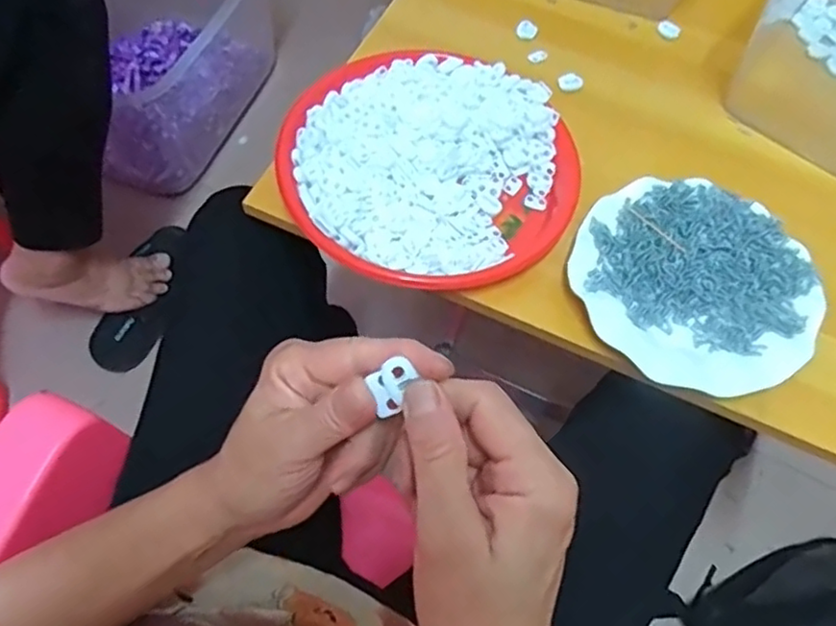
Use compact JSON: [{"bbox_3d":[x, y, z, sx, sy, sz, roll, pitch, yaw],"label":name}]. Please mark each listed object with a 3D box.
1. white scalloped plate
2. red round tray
[{"bbox_3d":[0.211,-0.024,0.499,0.178,0.016,0.177,1,62,-2],"label":"white scalloped plate"},{"bbox_3d":[0.010,-0.122,0.528,0.228,0.034,0.217,1,62,-2],"label":"red round tray"}]

